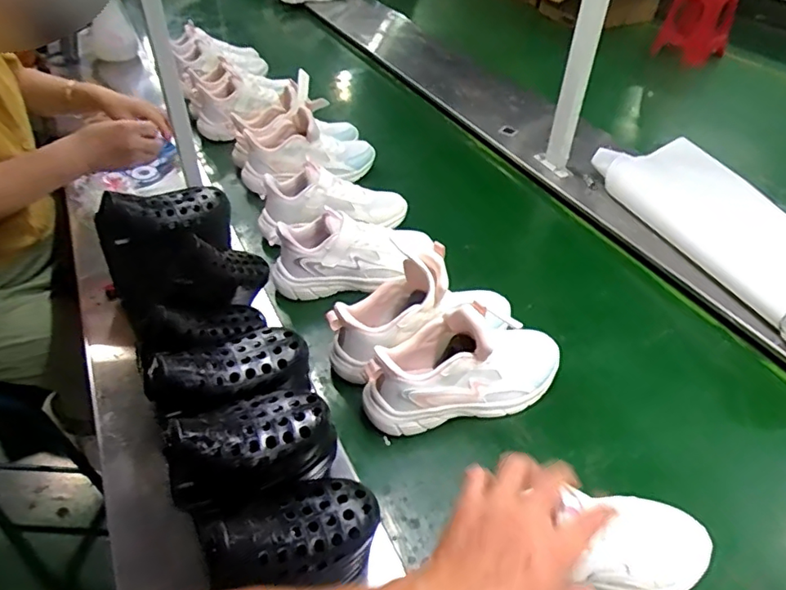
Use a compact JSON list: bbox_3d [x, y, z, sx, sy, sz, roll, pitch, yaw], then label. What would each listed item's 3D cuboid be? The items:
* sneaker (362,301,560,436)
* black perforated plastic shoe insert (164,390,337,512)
[{"bbox_3d":[0.087,0.083,0.636,0.243,0.145,0.086,-9,46,-11],"label":"sneaker"},{"bbox_3d":[-0.121,0.130,0.477,0.137,0.106,0.062,-19,46,-22],"label":"black perforated plastic shoe insert"}]

